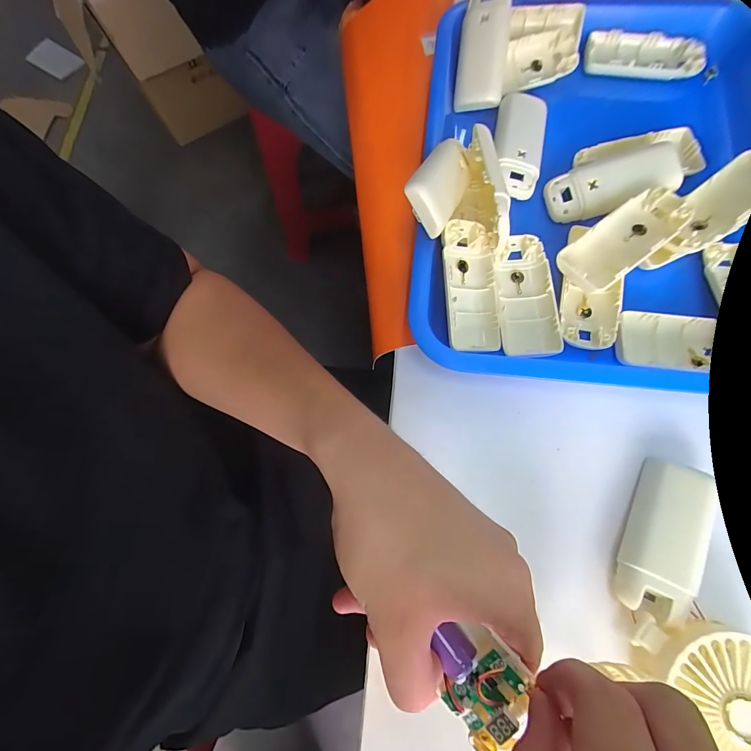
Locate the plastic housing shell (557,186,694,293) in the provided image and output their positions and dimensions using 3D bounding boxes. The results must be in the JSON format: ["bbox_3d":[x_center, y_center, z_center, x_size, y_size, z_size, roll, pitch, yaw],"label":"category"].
[{"bbox_3d":[0.198,-0.108,0.294,0.106,0.026,0.042,-35,77,-7],"label":"plastic housing shell"}]

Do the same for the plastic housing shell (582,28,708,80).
[{"bbox_3d":[0.263,-0.320,0.363,0.110,0.017,0.050,9,76,4],"label":"plastic housing shell"}]

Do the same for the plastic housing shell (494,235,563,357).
[{"bbox_3d":[0.123,-0.065,0.304,0.045,0.014,0.104,-2,76,1],"label":"plastic housing shell"}]

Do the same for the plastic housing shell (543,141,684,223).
[{"bbox_3d":[0.204,-0.166,0.314,0.110,0.021,0.048,-17,75,11],"label":"plastic housing shell"}]

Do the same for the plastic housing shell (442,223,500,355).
[{"bbox_3d":[0.076,-0.071,0.293,0.043,0.028,0.103,-2,76,1],"label":"plastic housing shell"}]

